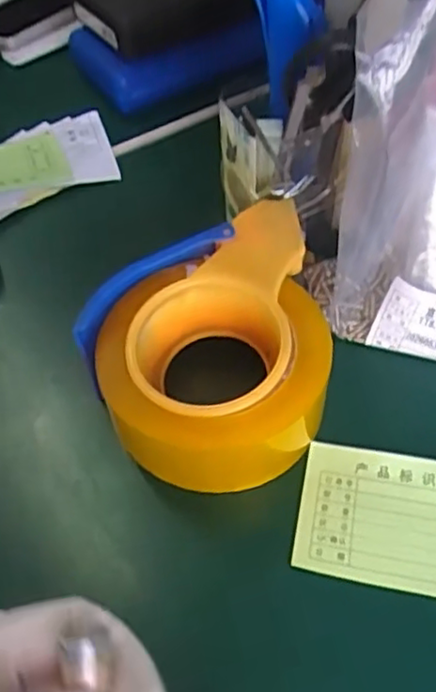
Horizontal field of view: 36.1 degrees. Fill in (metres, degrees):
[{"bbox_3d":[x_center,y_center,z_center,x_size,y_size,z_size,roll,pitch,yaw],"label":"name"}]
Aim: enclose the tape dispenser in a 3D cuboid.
[{"bbox_3d":[0.003,0.003,0.343,0.130,0.060,0.120,-23,54,-12],"label":"tape dispenser"}]

